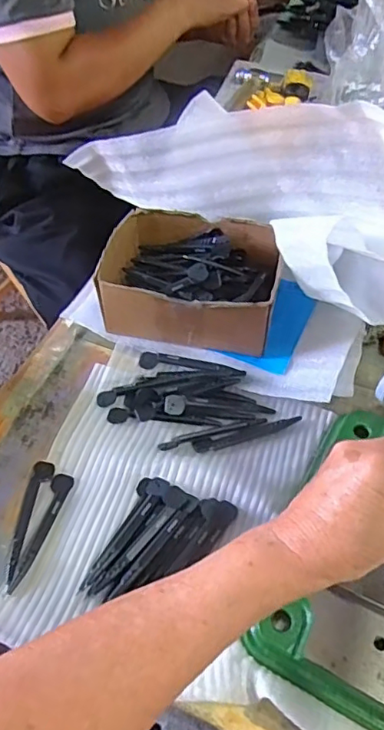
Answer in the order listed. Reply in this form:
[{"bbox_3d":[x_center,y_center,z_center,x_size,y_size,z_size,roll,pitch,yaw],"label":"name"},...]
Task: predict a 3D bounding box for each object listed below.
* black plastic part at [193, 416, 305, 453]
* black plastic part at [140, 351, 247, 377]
[{"bbox_3d":[0.049,0.060,0.493,0.099,0.005,0.014,-14,54,-14],"label":"black plastic part"},{"bbox_3d":[0.000,-0.003,0.529,0.098,0.004,0.019,9,52,4],"label":"black plastic part"}]

